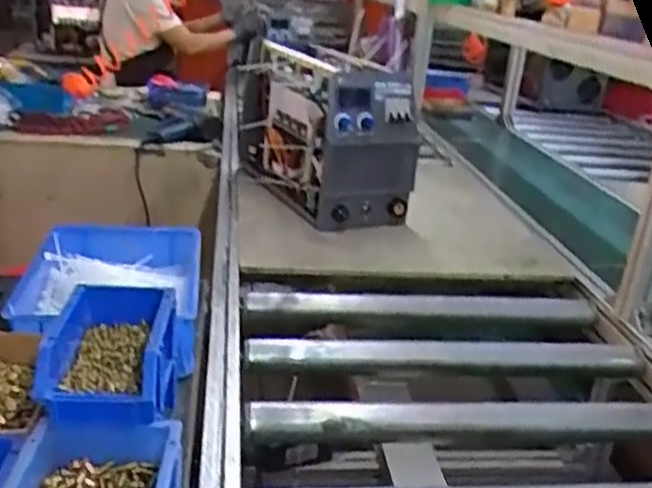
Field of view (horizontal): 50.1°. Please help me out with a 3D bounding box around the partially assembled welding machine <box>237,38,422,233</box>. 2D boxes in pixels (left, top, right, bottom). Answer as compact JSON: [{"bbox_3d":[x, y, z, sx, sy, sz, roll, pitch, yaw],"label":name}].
[{"bbox_3d":[-0.012,-0.236,1.524,0.233,0.315,0.458,-4,24,-23],"label":"partially assembled welding machine"}]

